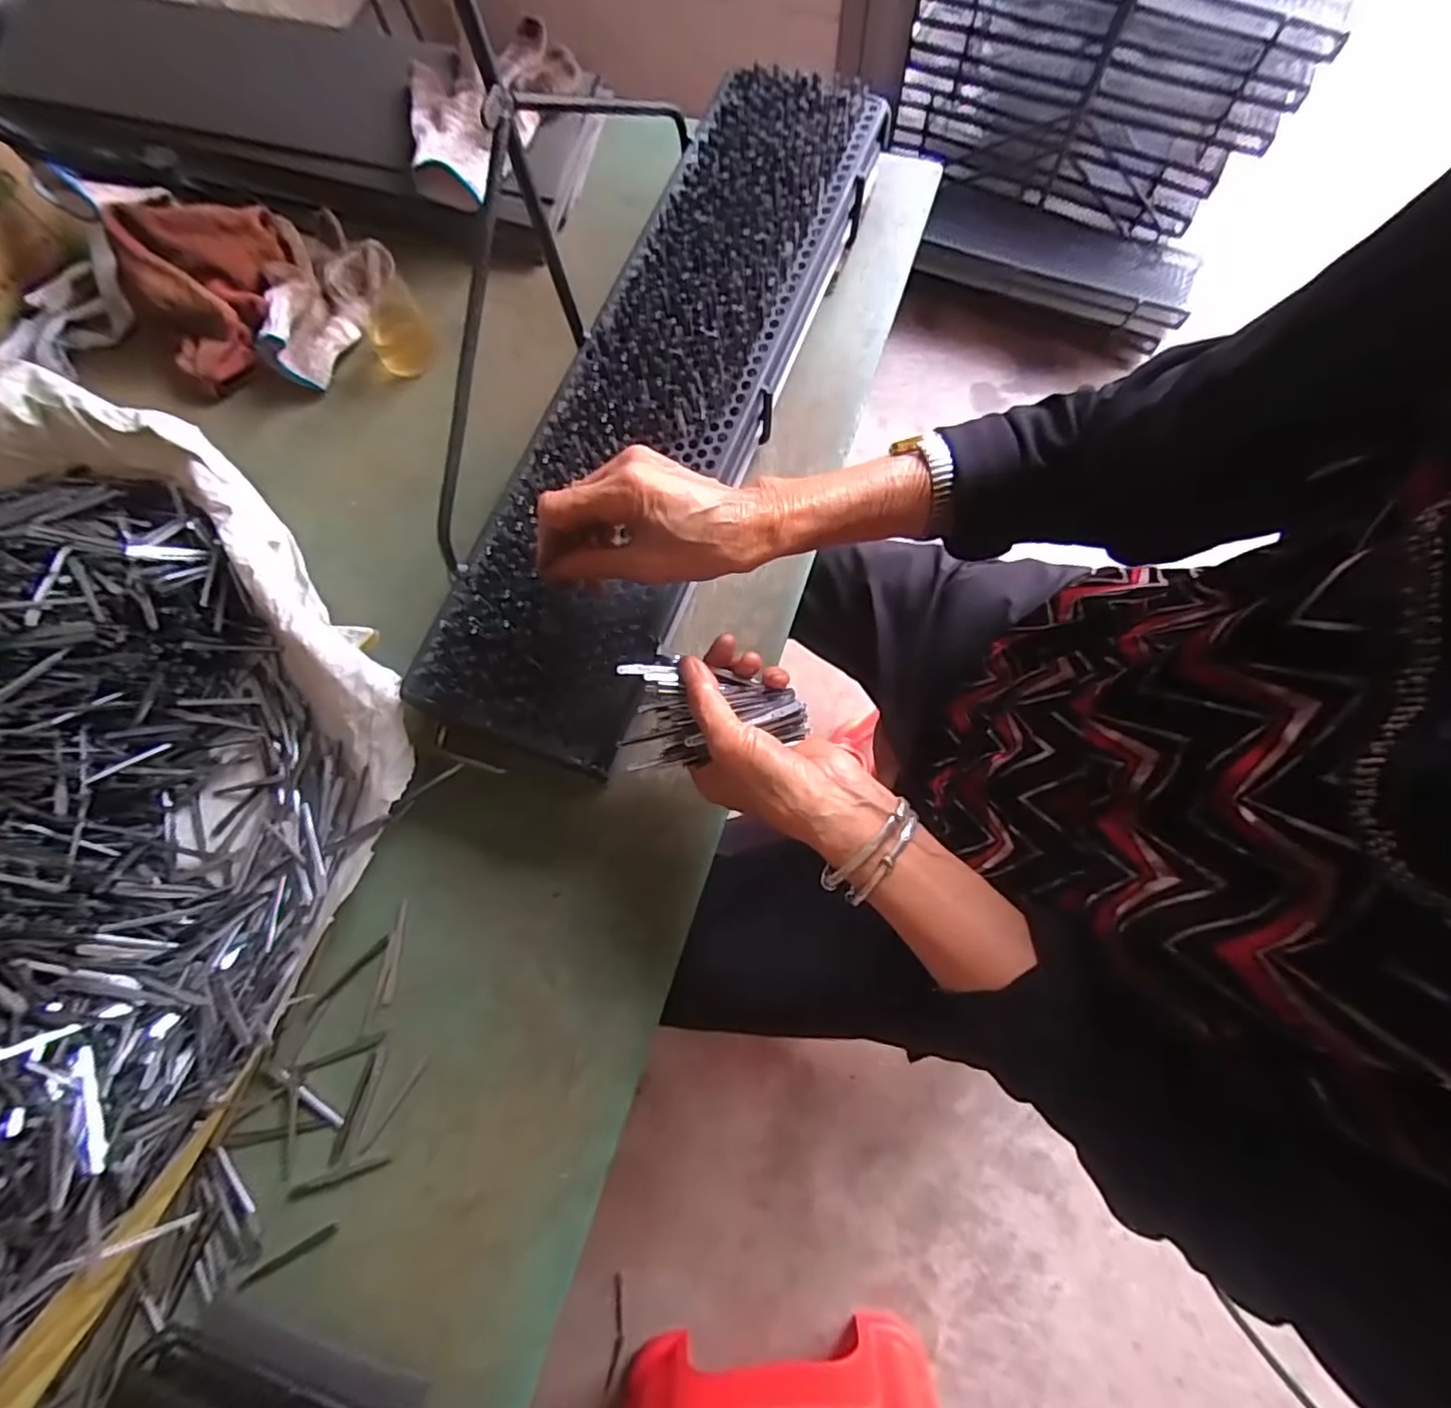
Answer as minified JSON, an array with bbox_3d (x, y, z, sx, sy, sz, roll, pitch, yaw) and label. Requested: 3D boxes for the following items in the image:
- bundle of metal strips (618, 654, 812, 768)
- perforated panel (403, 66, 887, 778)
[{"bbox_3d":[-0.007,0.005,0.376,0.108,0.025,0.065,1,75,7],"label":"bundle of metal strips"},{"bbox_3d":[-0.038,-0.231,0.469,0.150,0.054,0.564,22,80,6],"label":"perforated panel"}]

